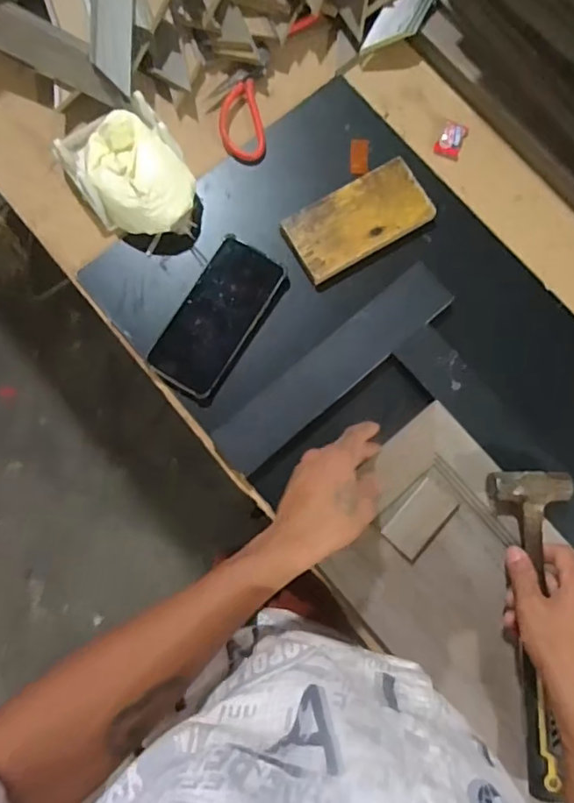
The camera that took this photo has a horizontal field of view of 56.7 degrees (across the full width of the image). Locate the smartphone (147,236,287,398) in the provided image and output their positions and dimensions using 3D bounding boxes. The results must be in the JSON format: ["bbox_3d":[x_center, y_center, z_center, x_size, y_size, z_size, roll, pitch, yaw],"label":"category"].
[{"bbox_3d":[-0.072,-0.087,0.548,0.073,0.012,0.160,32,83,5],"label":"smartphone"}]

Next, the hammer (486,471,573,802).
[{"bbox_3d":[0.218,0.202,0.483,0.071,0.037,0.273,4,80,1],"label":"hammer"}]

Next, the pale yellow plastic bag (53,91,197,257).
[{"bbox_3d":[-0.161,-0.239,0.548,0.111,0.048,0.161,-36,83,-5],"label":"pale yellow plastic bag"}]

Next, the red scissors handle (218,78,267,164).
[{"bbox_3d":[-0.051,-0.308,0.586,0.047,0.010,0.095,-12,82,-2],"label":"red scissors handle"}]

